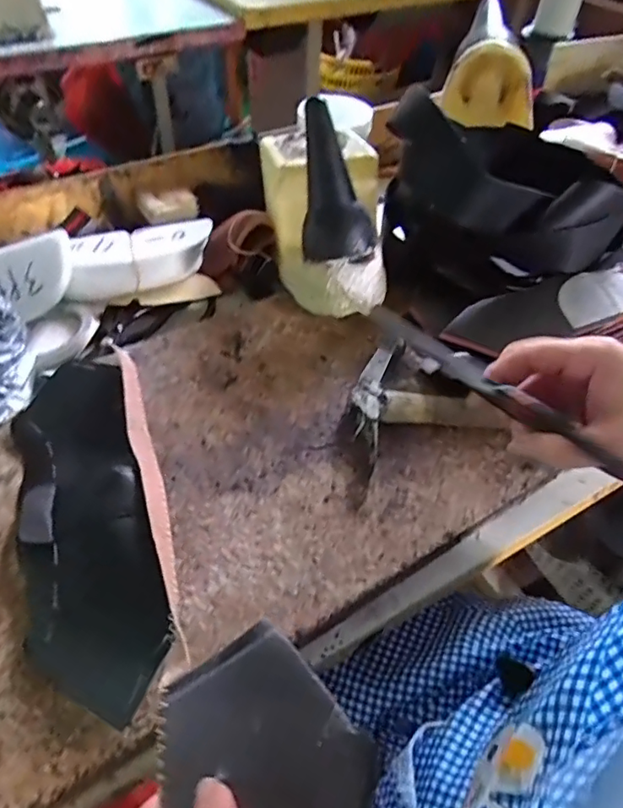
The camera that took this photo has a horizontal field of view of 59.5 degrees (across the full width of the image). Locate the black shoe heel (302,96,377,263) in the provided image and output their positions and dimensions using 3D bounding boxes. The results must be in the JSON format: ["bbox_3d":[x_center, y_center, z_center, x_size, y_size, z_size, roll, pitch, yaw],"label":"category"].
[{"bbox_3d":[0.014,-0.195,0.489,0.057,0.136,0.049,-19,20,-19],"label":"black shoe heel"}]

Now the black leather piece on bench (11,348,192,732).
[{"bbox_3d":[-0.153,0.057,0.375,0.093,0.046,0.277,-15,53,-16],"label":"black leather piece on bench"}]

